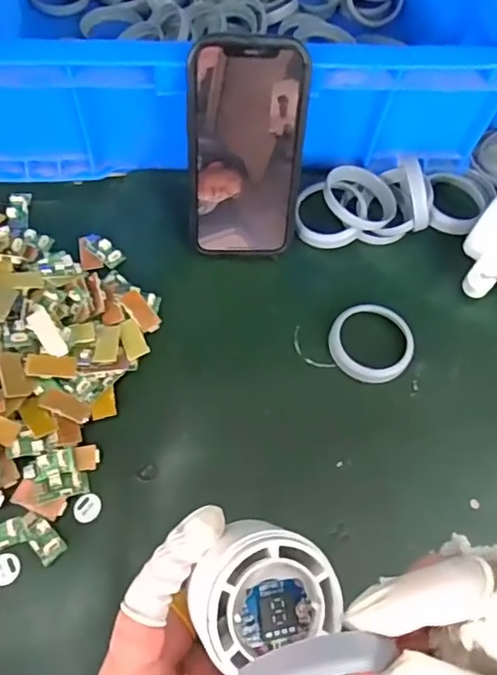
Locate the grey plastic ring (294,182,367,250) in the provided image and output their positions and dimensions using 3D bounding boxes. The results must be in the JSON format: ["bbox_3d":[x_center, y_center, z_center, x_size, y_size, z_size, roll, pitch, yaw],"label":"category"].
[{"bbox_3d":[0.064,-0.097,0.453,0.054,0.020,0.055,1,62,-3],"label":"grey plastic ring"}]

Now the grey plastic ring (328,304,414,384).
[{"bbox_3d":[0.088,0.004,0.404,0.057,0.010,0.058,1,62,-3],"label":"grey plastic ring"}]

